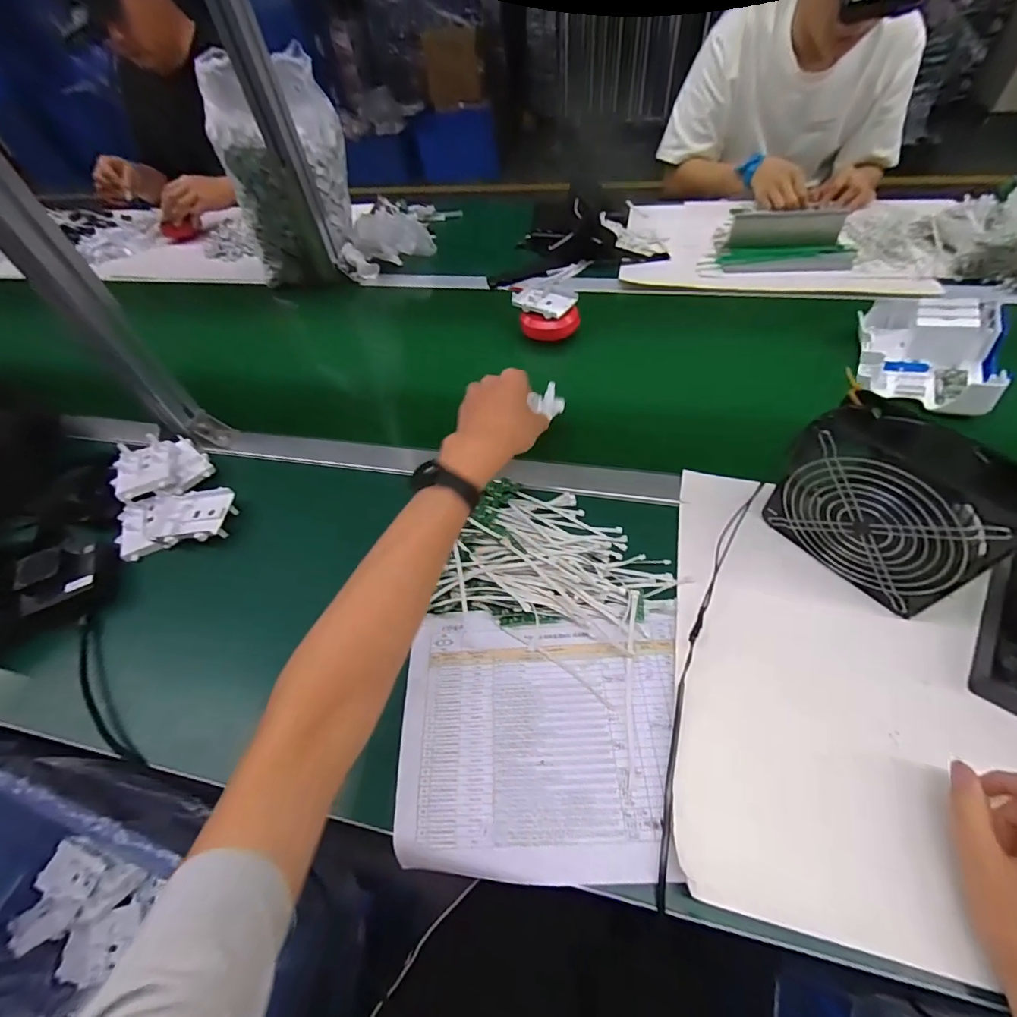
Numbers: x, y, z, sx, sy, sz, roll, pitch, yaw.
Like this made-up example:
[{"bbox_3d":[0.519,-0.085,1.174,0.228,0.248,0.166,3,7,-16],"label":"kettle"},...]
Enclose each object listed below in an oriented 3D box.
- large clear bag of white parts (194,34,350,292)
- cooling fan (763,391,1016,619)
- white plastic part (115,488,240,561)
[{"bbox_3d":[-0.393,-0.596,0.834,0.198,0.298,0.155,-3,53,3],"label":"large clear bag of white parts"},{"bbox_3d":[0.322,-0.001,0.405,0.064,0.148,0.154,-35,58,-19],"label":"cooling fan"},{"bbox_3d":[-0.392,0.019,0.550,0.130,0.033,0.081,-5,53,2],"label":"white plastic part"}]

